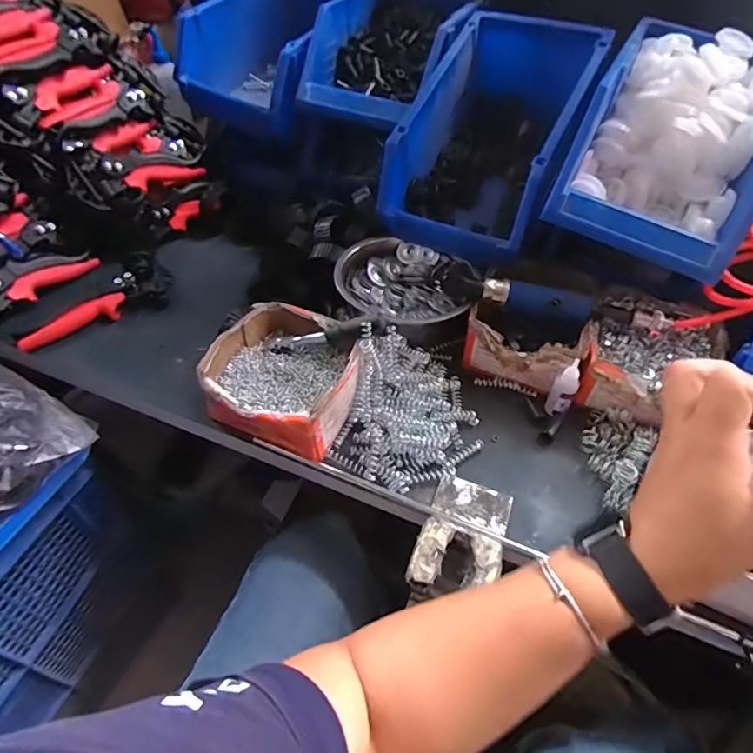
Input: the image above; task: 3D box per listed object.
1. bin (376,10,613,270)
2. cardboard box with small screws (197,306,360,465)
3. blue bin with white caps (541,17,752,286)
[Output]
[{"bbox_3d":[0.164,-0.336,0.681,0.193,0.197,0.319,23,51,18],"label":"bin"},{"bbox_3d":[-0.098,-0.002,0.551,0.149,0.067,0.161,18,49,14],"label":"cardboard box with small screws"},{"bbox_3d":[0.355,-0.280,0.577,0.193,0.147,0.307,24,51,19],"label":"blue bin with white caps"}]

